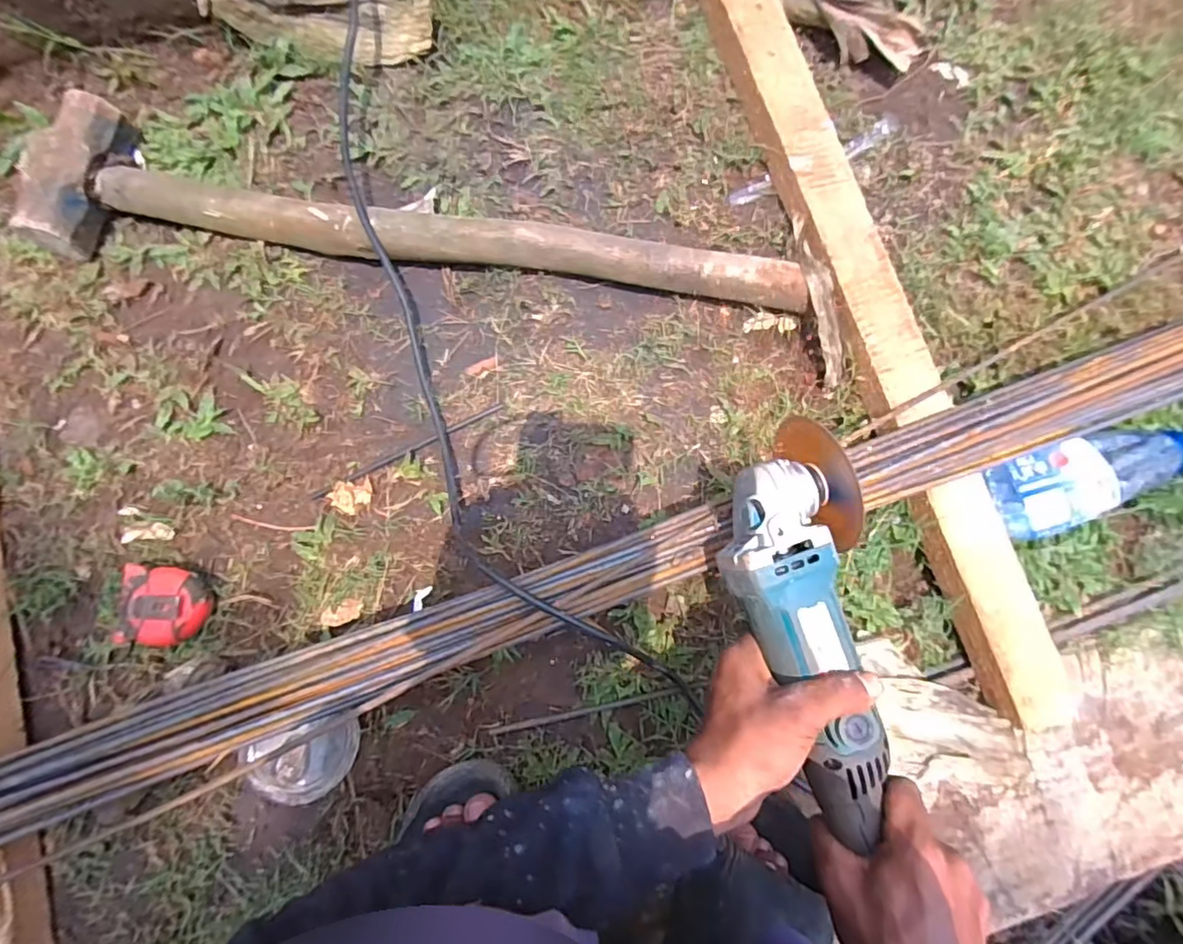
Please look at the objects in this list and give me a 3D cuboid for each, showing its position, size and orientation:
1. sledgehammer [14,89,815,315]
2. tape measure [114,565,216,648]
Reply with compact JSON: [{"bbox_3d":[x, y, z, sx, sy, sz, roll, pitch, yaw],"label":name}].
[{"bbox_3d":[-0.139,-0.229,0.497,0.667,0.047,0.129,4,83,-2],"label":"sledgehammer"},{"bbox_3d":[-0.345,0.109,0.456,0.060,0.034,0.061,3,83,-2],"label":"tape measure"}]

